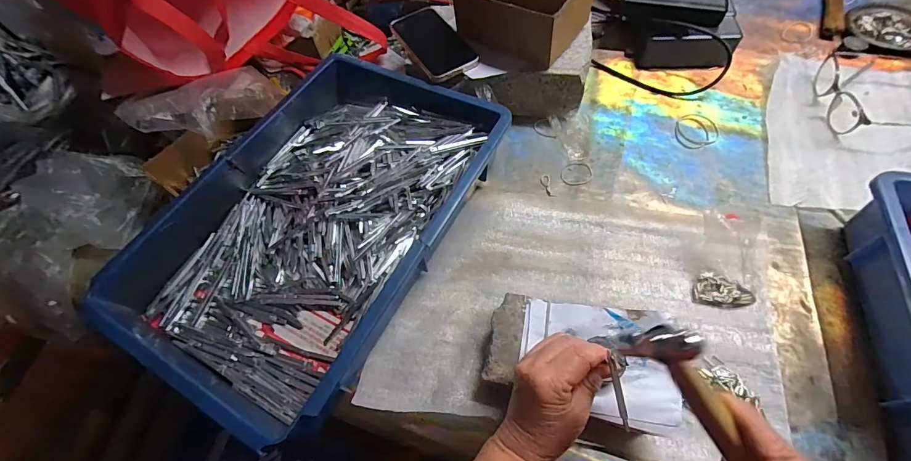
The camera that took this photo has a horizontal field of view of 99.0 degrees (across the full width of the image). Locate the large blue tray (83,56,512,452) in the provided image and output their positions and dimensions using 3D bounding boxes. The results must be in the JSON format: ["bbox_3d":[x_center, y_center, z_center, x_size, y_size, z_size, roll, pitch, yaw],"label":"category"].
[{"bbox_3d":[-0.155,-0.026,0.452,0.289,0.080,0.426,23,64,19],"label":"large blue tray"}]

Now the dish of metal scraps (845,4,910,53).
[{"bbox_3d":[0.656,-0.303,0.586,0.111,0.013,0.103,-1,65,3],"label":"dish of metal scraps"}]

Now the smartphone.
[{"bbox_3d":[-0.035,-0.265,0.545,0.071,0.012,0.149,-32,64,-8],"label":"smartphone"}]

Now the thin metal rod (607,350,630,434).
[{"bbox_3d":[0.122,0.120,0.290,0.006,0.004,0.055,-8,78,0],"label":"thin metal rod"}]

